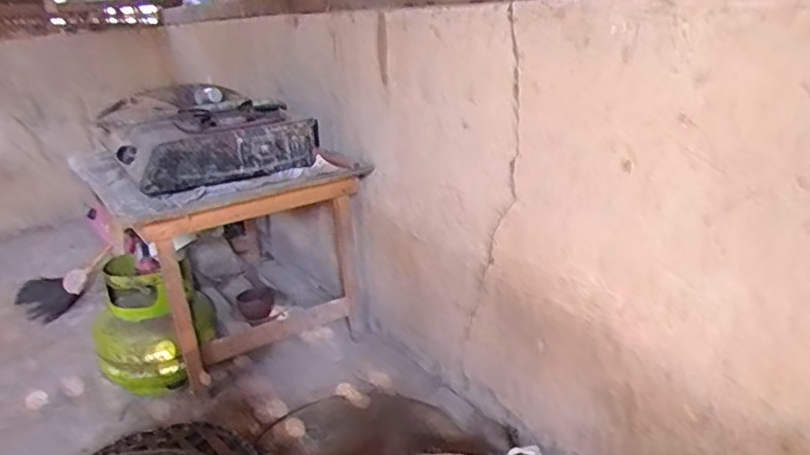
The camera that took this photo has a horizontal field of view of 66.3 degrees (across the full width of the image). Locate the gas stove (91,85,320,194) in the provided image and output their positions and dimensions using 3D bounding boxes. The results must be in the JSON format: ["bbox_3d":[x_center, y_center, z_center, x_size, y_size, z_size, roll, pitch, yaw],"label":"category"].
[{"bbox_3d":[-0.485,-0.232,1.506,0.411,0.177,0.522,-19,24,-34],"label":"gas stove"}]

